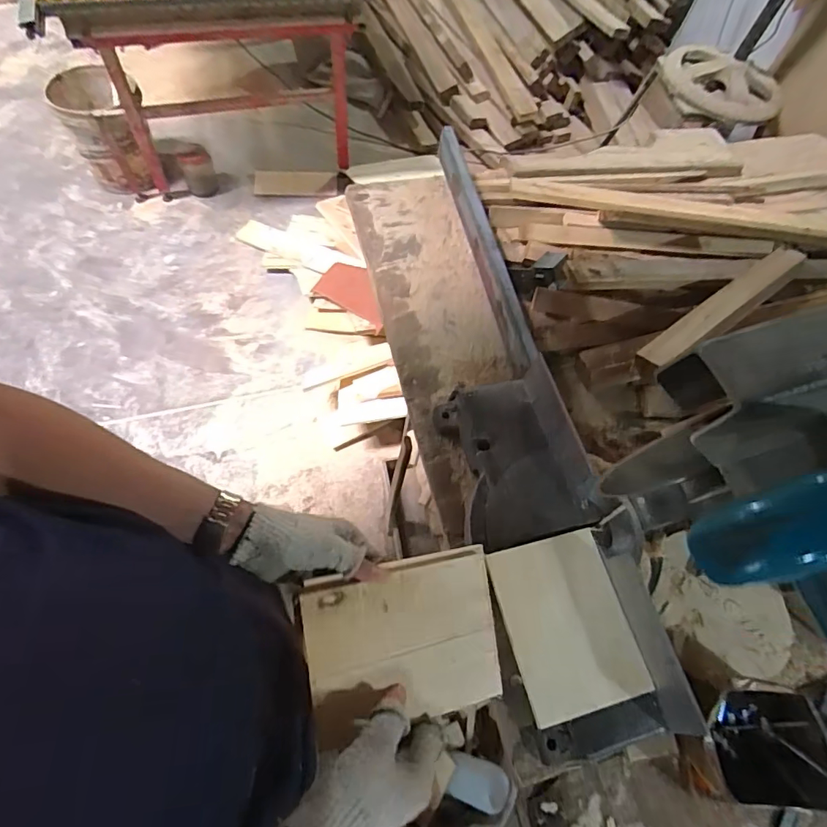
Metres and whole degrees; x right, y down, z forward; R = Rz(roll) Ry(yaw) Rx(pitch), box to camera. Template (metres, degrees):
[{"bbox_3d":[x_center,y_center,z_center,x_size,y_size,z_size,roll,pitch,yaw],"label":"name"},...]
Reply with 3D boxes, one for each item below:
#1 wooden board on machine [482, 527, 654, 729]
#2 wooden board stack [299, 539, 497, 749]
[{"bbox_3d":[0.170,0.230,0.555,0.129,0.016,0.175,-12,64,-9],"label":"wooden board on machine"},{"bbox_3d":[-0.008,0.214,0.469,0.179,0.013,0.142,-6,84,-18],"label":"wooden board stack"}]

